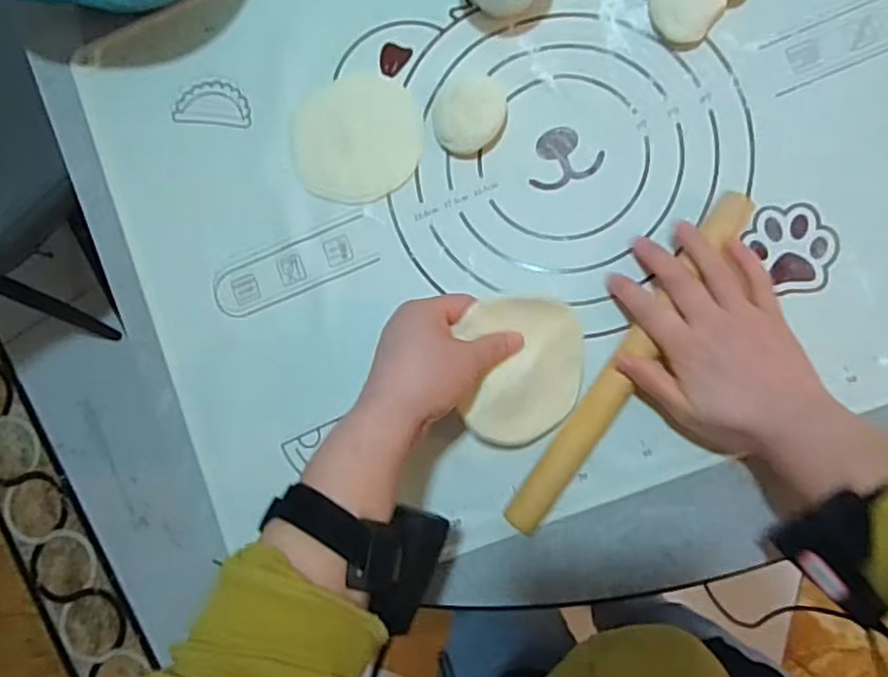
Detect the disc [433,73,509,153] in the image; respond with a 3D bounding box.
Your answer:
[{"bbox_3d":[0.019,-0.171,0.504,0.054,0.024,0.056,-1,86,7],"label":"disc"}]

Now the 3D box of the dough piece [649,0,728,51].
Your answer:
[{"bbox_3d":[0.174,-0.240,0.492,0.052,0.018,0.046,34,90,9],"label":"dough piece"}]

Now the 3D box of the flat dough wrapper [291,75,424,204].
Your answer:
[{"bbox_3d":[-0.068,-0.157,0.526,0.100,0.005,0.096,0,88,6],"label":"flat dough wrapper"}]

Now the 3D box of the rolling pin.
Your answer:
[{"bbox_3d":[0.132,0.017,0.478,0.030,0.020,0.284,34,92,9],"label":"rolling pin"}]

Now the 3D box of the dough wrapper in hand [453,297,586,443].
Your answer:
[{"bbox_3d":[0.057,0.023,0.468,0.091,0.006,0.101,-4,99,-21],"label":"dough wrapper in hand"}]

